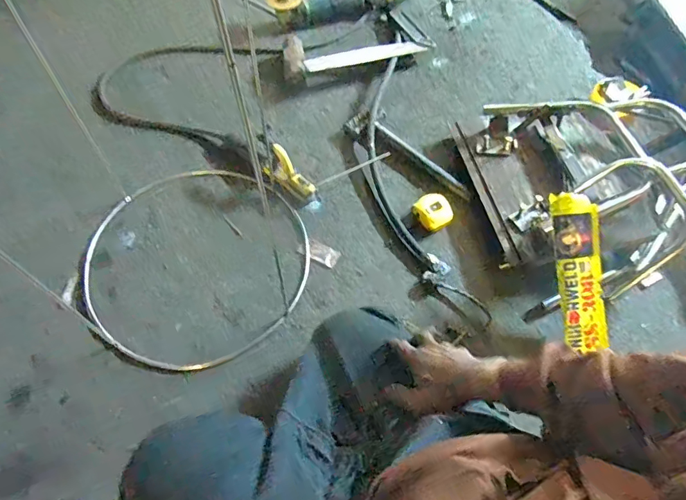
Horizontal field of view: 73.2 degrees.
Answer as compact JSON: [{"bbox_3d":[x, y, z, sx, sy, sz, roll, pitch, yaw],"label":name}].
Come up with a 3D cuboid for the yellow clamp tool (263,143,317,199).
[{"bbox_3d":[-0.110,-0.156,0.949,0.122,0.079,0.043,38,65,19],"label":"yellow clamp tool"}]

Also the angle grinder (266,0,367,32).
[{"bbox_3d":[-0.060,-0.649,1.214,0.261,0.075,0.087,-20,62,-12],"label":"angle grinder"}]

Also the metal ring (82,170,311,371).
[{"bbox_3d":[-0.274,0.010,0.885,0.418,0.016,0.426,1,59,-2],"label":"metal ring"}]

